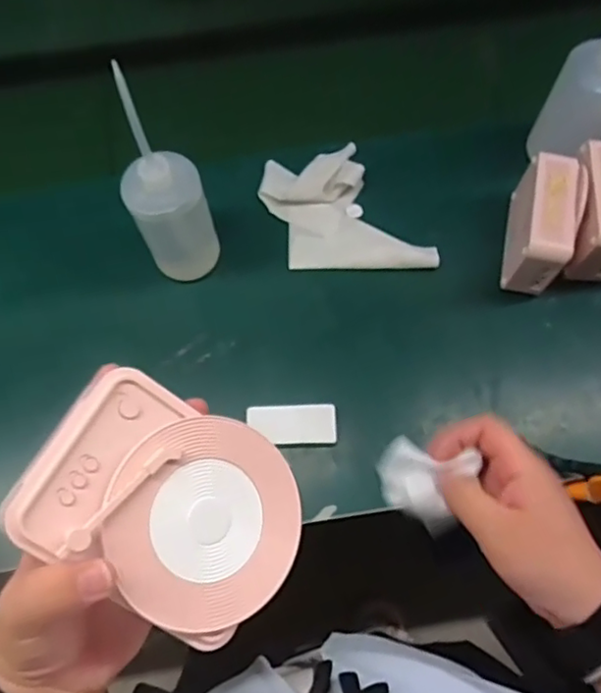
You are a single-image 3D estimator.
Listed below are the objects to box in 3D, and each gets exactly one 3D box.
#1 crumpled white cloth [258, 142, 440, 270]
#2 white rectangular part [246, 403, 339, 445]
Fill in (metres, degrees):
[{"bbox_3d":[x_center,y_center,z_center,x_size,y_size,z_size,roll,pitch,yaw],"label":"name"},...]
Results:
[{"bbox_3d":[0.049,-0.157,0.737,0.152,0.027,0.194,-21,70,-6],"label":"crumpled white cloth"},{"bbox_3d":[-0.008,0.084,0.659,0.091,0.024,0.041,-3,69,1],"label":"white rectangular part"}]

